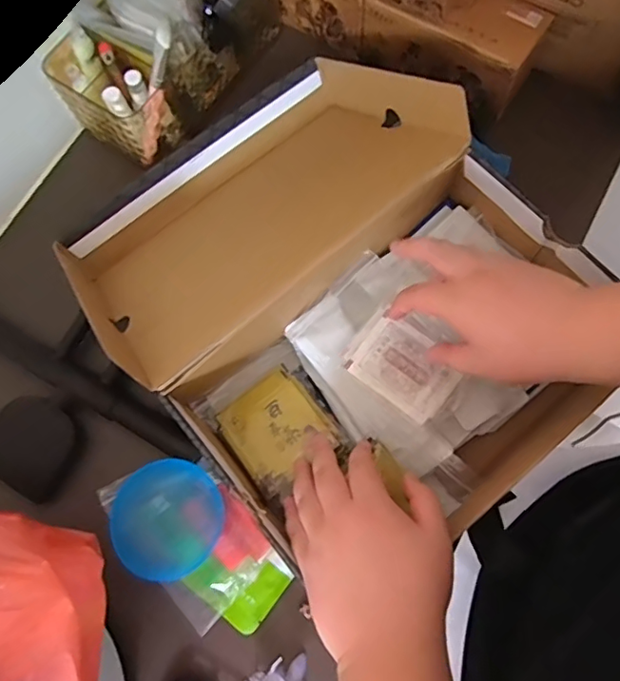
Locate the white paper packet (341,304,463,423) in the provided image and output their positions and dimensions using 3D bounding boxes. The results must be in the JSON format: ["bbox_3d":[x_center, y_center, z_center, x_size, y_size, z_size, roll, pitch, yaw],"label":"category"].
[{"bbox_3d":[0.073,0.019,0.423,0.085,0.009,0.057,37,79,11],"label":"white paper packet"}]

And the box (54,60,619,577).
[{"bbox_3d":[0.012,-0.046,0.457,0.310,0.122,0.396,-40,77,-9],"label":"box"}]

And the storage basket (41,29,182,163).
[{"bbox_3d":[-0.188,-0.235,0.513,0.112,0.076,0.065,33,78,10],"label":"storage basket"}]

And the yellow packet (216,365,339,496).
[{"bbox_3d":[-0.026,0.068,0.423,0.072,0.007,0.078,-37,67,-9],"label":"yellow packet"}]

